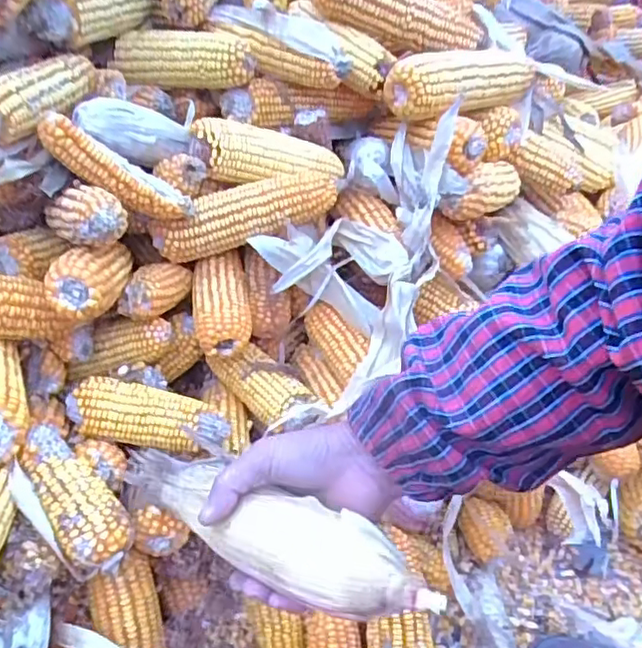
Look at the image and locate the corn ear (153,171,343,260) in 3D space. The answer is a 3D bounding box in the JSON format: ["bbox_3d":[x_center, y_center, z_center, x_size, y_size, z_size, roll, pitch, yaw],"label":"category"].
[{"bbox_3d":[-0.070,-0.103,0.581,0.172,0.050,0.037,-19,41,-1],"label":"corn ear"}]

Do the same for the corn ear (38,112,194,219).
[{"bbox_3d":[-0.169,-0.125,0.526,0.133,0.032,0.033,30,23,-36],"label":"corn ear"}]

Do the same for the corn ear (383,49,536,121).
[{"bbox_3d":[0.134,-0.231,0.600,0.160,0.056,0.048,-16,43,-28],"label":"corn ear"}]

